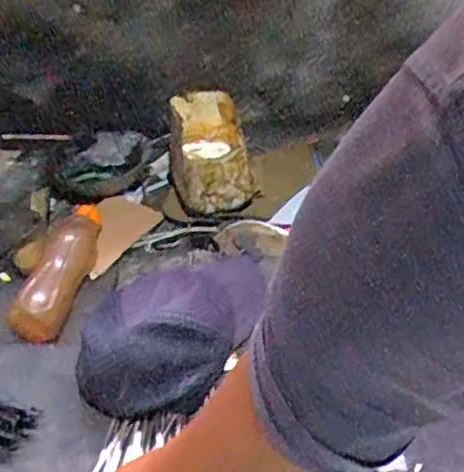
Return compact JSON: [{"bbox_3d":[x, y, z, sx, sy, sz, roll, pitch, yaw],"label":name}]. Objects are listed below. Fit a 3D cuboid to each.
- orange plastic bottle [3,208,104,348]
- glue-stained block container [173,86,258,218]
[{"bbox_3d":[-0.233,0.034,0.857,0.063,0.050,0.227,6,50,13],"label":"orange plastic bottle"},{"bbox_3d":[-0.038,-0.138,0.991,0.123,0.111,0.210,-10,36,1],"label":"glue-stained block container"}]

